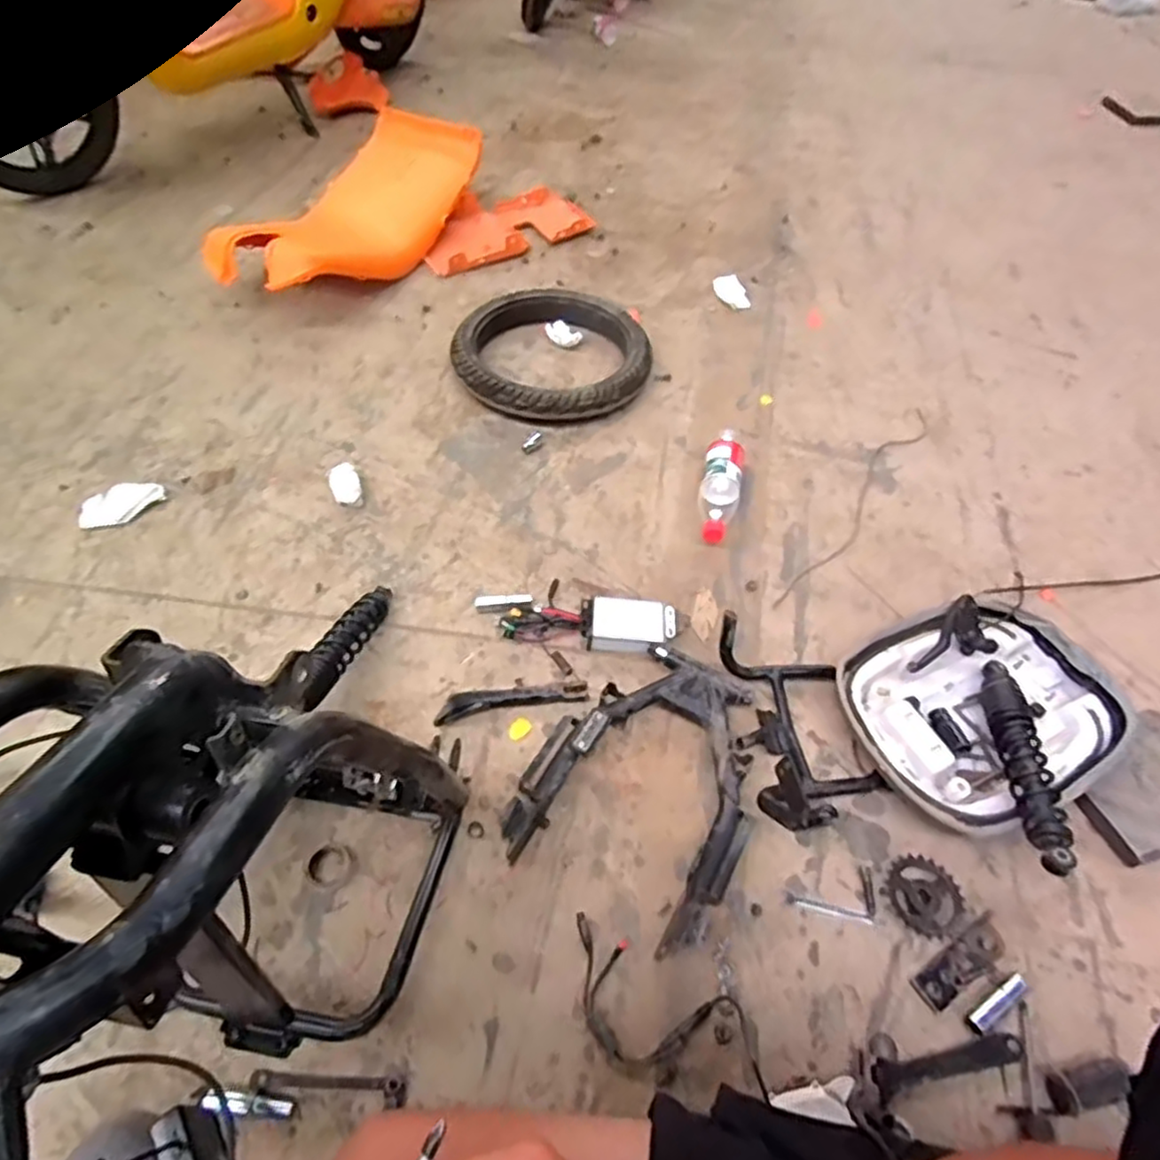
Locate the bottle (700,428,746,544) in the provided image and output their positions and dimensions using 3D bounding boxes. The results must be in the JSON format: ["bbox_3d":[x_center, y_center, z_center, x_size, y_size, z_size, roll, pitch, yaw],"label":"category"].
[{"bbox_3d":[0.230,-0.154,1.111,0.067,0.062,0.230,11,53,3],"label":"bottle"}]

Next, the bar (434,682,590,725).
[{"bbox_3d":[-0.084,0.151,0.866,0.190,0.033,0.030,-8,54,-11],"label":"bar"}]

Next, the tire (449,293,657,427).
[{"bbox_3d":[-0.049,-0.415,1.281,0.343,0.066,0.349,2,53,-3],"label":"tire"}]

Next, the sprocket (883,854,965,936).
[{"bbox_3d":[0.376,0.345,0.754,0.081,0.019,0.082,2,53,-3],"label":"sprocket"}]

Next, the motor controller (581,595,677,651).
[{"bbox_3d":[0.067,0.064,0.946,0.129,0.040,0.078,8,53,1],"label":"motor controller"}]

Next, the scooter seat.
[{"bbox_3d":[0.516,0.169,0.859,0.372,0.092,0.291,-19,57,-18],"label":"scooter seat"}]

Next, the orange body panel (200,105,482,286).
[{"bbox_3d":[-0.467,-0.774,1.449,0.270,0.162,0.640,23,55,12],"label":"orange body panel"}]

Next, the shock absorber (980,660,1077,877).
[{"bbox_3d":[0.512,0.203,0.793,0.052,0.040,0.283,12,41,4],"label":"shock absorber"}]

